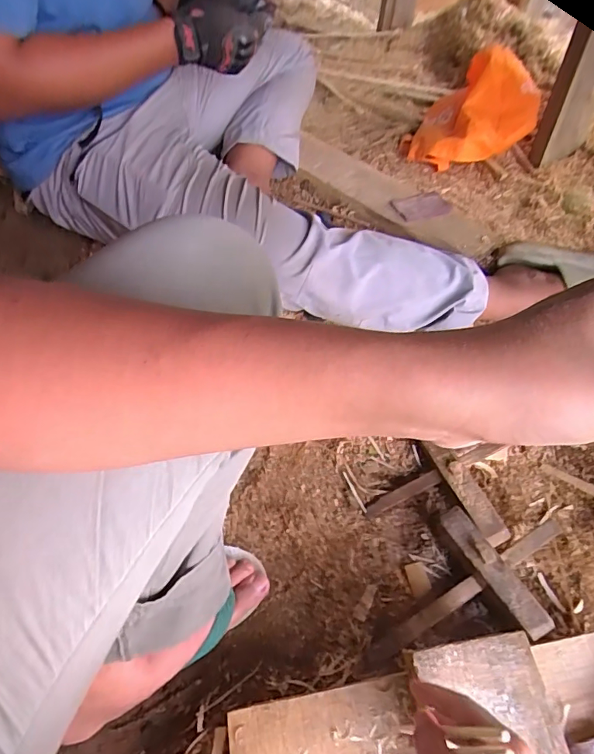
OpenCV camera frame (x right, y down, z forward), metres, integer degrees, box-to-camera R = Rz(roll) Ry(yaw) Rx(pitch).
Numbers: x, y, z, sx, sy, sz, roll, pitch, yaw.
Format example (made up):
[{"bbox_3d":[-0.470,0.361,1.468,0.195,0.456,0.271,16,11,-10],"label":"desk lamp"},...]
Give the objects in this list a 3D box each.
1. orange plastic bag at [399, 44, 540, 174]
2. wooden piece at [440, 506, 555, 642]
[{"bbox_3d":[0.398,-0.612,1.089,0.275,0.177,0.195,14,54,9],"label":"orange plastic bag"},{"bbox_3d":[0.212,0.205,0.516,0.031,0.020,0.146,-27,57,-17],"label":"wooden piece"}]

